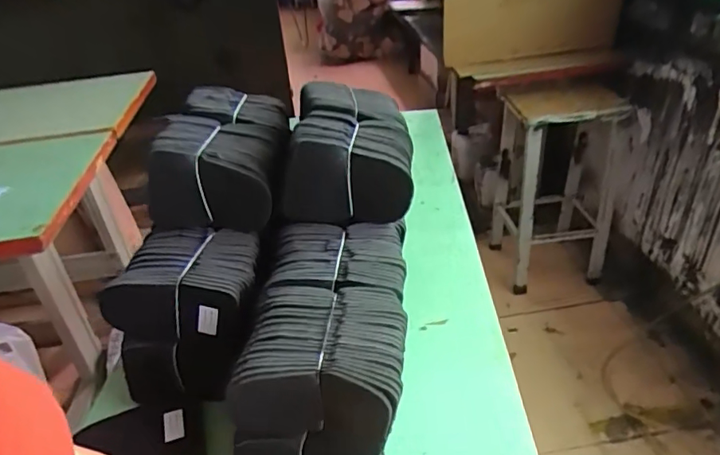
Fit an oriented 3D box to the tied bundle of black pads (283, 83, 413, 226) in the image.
[{"bbox_3d":[-0.008,-0.100,0.690,0.148,0.125,0.206,-1,34,6],"label":"tied bundle of black pads"}]

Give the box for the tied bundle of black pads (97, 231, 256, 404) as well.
[{"bbox_3d":[-0.199,0.105,0.635,0.163,0.172,0.128,-4,34,2],"label":"tied bundle of black pads"}]

